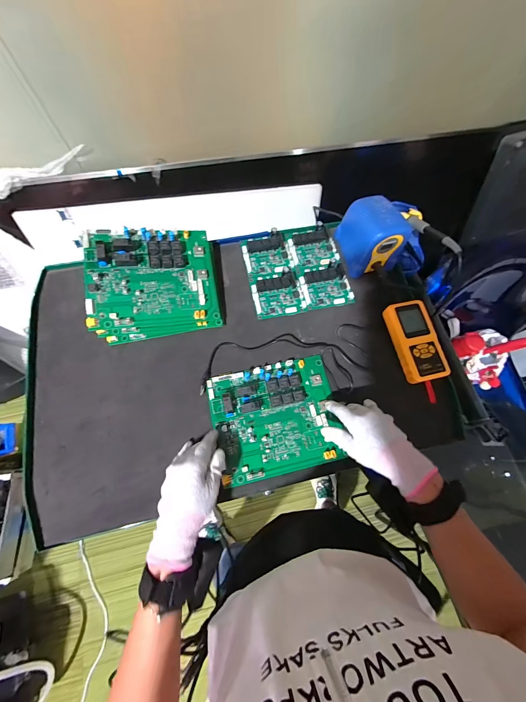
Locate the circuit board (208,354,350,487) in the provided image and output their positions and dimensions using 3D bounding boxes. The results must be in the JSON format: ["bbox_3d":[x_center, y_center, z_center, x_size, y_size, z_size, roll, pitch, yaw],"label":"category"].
[{"bbox_3d":[0.022,0.103,0.458,0.197,0.031,0.170,-13,72,-5],"label":"circuit board"}]

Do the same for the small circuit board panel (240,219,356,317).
[{"bbox_3d":[0.067,-0.164,0.564,0.193,0.022,0.185,-11,72,-5],"label":"small circuit board panel"}]

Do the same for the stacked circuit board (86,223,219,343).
[{"bbox_3d":[-0.183,-0.121,0.493,0.197,0.091,0.168,-10,72,-4],"label":"stacked circuit board"}]

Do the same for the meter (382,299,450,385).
[{"bbox_3d":[0.268,-0.018,0.508,0.072,0.026,0.142,-8,71,-4],"label":"meter"}]

